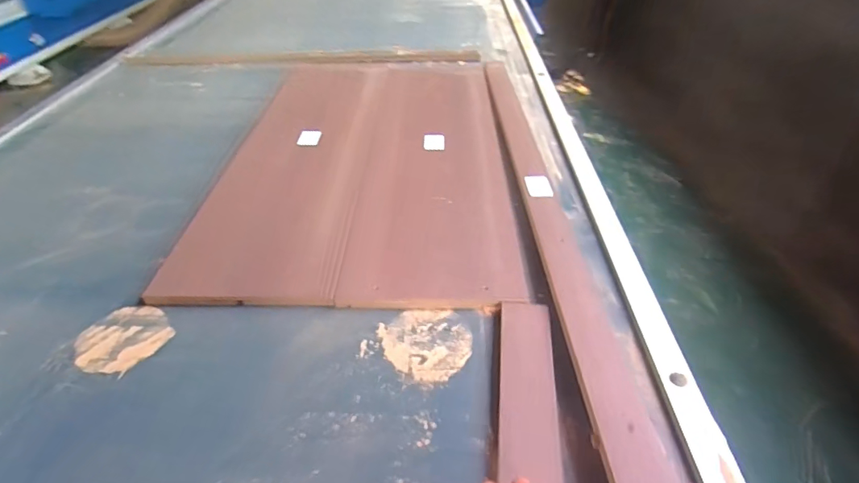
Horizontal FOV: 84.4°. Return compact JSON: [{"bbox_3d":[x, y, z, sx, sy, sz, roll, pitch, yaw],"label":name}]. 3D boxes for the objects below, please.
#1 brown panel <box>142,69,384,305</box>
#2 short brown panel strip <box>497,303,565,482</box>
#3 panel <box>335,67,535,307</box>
[{"bbox_3d":[-0.274,-0.201,1.024,0.279,0.019,0.867,0,40,2],"label":"brown panel"},{"bbox_3d":[0.110,0.227,0.507,0.069,0.019,0.408,2,42,5],"label":"short brown panel strip"},{"bbox_3d":[0.012,-0.195,1.006,0.290,0.011,0.868,-1,40,1],"label":"panel"}]

